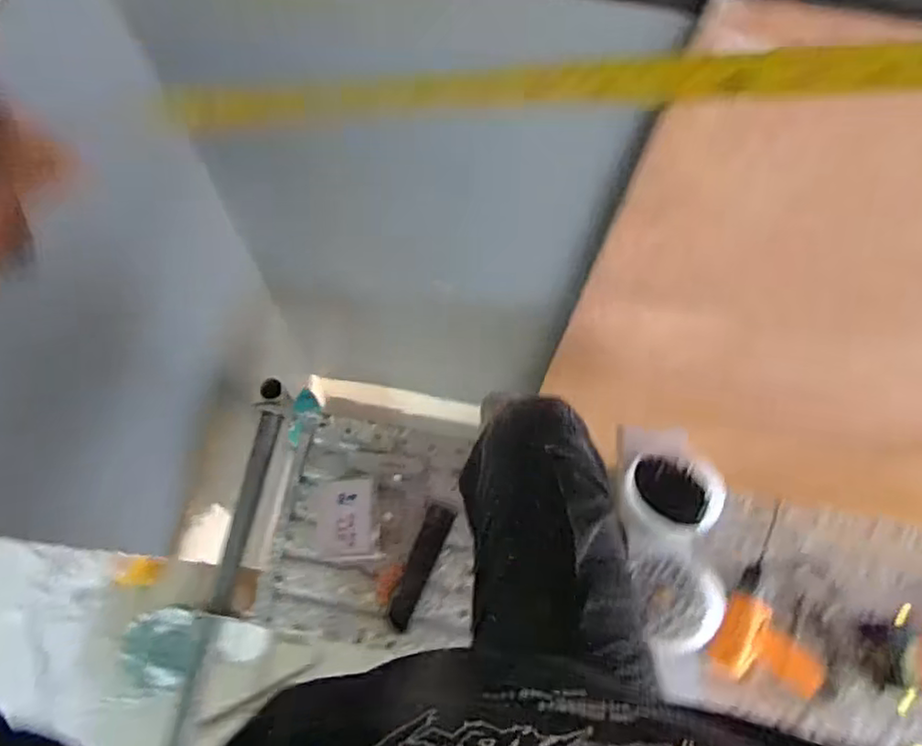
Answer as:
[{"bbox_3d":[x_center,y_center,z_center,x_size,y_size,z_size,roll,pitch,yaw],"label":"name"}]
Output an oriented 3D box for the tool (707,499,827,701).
[{"bbox_3d":[0.567,0.398,1.099,0.205,0.050,0.310,27,73,8],"label":"tool"}]

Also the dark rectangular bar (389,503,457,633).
[{"bbox_3d":[-0.073,0.331,1.105,0.050,0.021,0.214,23,72,7],"label":"dark rectangular bar"}]

